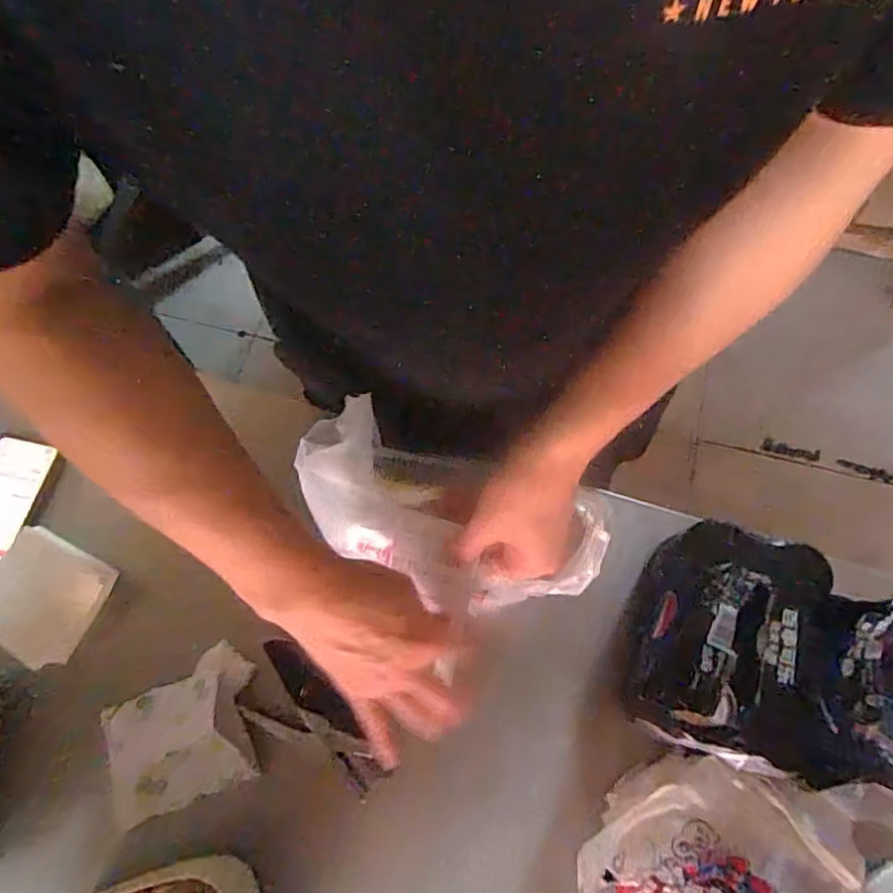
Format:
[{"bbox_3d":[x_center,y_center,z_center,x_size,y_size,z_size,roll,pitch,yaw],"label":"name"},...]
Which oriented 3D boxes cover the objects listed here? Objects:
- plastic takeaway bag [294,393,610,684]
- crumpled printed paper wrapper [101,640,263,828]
[{"bbox_3d":[-0.009,0.056,0.490,0.262,0.077,0.115,23,72,14],"label":"plastic takeaway bag"},{"bbox_3d":[-0.253,0.268,0.559,0.148,0.039,0.123,-20,71,-7],"label":"crumpled printed paper wrapper"}]

